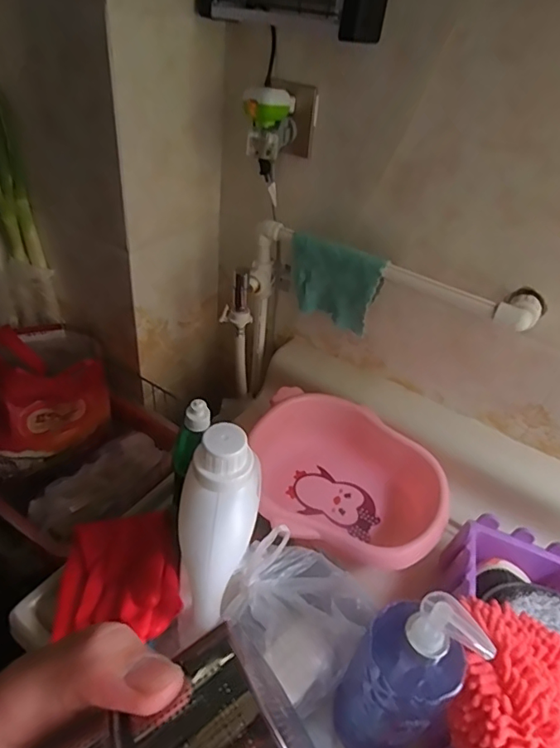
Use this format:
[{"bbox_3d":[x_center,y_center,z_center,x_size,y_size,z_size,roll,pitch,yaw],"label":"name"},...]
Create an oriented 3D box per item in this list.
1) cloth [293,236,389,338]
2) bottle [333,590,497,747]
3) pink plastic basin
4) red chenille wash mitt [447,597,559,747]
[{"bbox_3d":[0.078,-0.134,0.742,0.137,0.124,0.023,25,42,20],"label":"cloth"},{"bbox_3d":[0.111,0.271,0.449,0.085,0.224,0.077,30,44,25],"label":"bottle"},{"bbox_3d":[0.090,0.161,0.727,0.273,0.103,0.237,13,40,7],"label":"pink plastic basin"},{"bbox_3d":[0.224,0.308,0.448,0.154,0.087,0.181,18,40,13],"label":"red chenille wash mitt"}]

